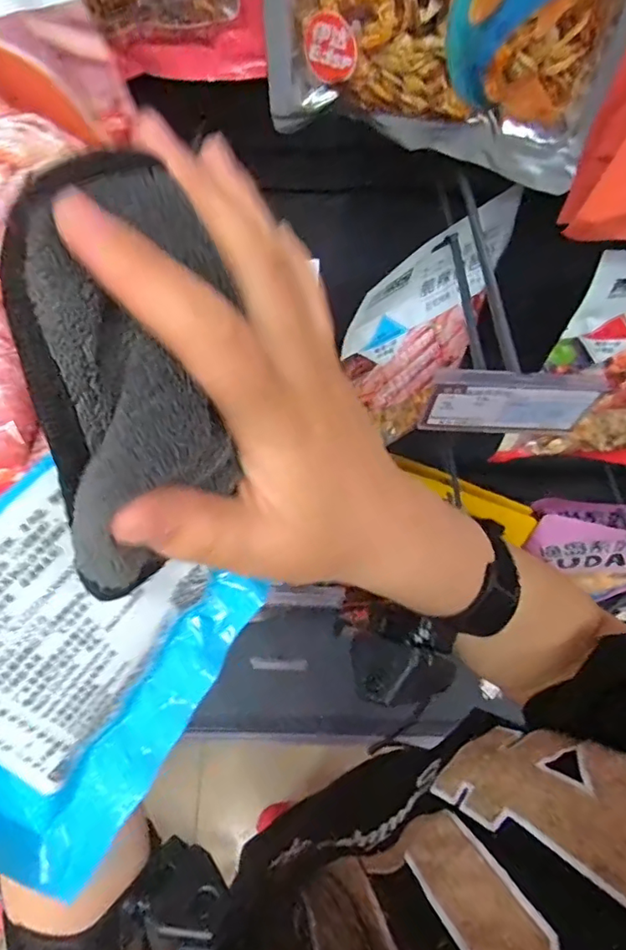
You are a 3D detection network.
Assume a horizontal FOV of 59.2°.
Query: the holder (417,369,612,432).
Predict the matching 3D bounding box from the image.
[{"bbox_3d":[0.096,-0.036,0.270,0.079,0.047,0.008,2,58,0],"label":"holder"}]

